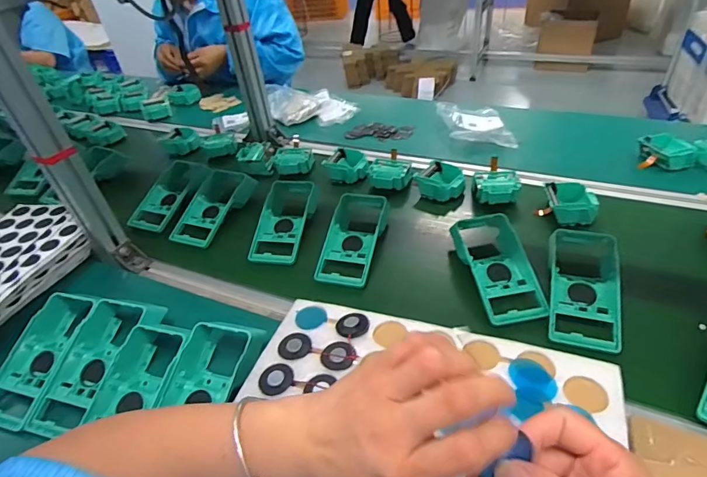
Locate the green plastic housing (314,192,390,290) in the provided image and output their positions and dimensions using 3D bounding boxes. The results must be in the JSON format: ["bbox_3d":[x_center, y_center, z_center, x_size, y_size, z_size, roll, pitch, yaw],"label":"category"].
[{"bbox_3d":[0.005,-0.008,0.705,0.088,0.045,0.197,6,42,16],"label":"green plastic housing"}]

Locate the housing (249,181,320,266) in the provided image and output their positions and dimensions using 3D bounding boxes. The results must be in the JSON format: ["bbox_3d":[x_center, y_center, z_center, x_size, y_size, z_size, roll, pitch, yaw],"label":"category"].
[{"bbox_3d":[-0.114,-0.037,0.765,0.092,0.056,0.208,2,41,11],"label":"housing"}]

